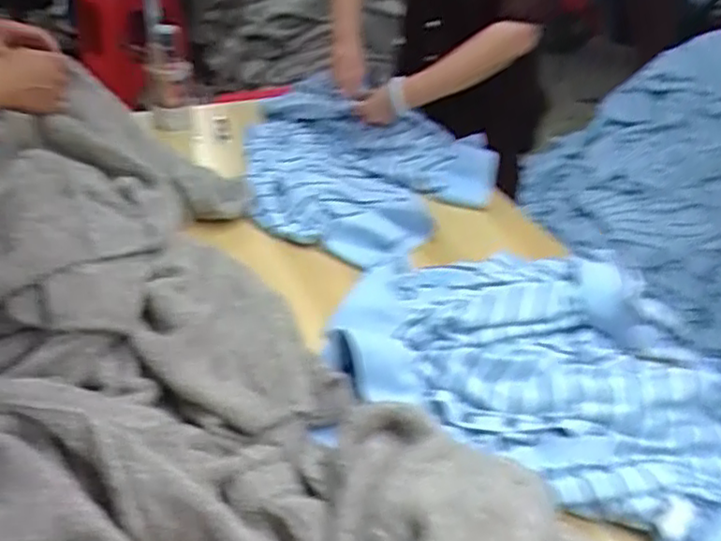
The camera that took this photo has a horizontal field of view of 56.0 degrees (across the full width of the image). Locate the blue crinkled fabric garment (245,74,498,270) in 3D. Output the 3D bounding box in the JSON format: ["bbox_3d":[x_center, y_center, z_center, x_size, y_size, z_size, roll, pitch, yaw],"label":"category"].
[{"bbox_3d":[-0.035,-0.194,1.224,0.504,0.113,0.398,19,40,16],"label":"blue crinkled fabric garment"}]

